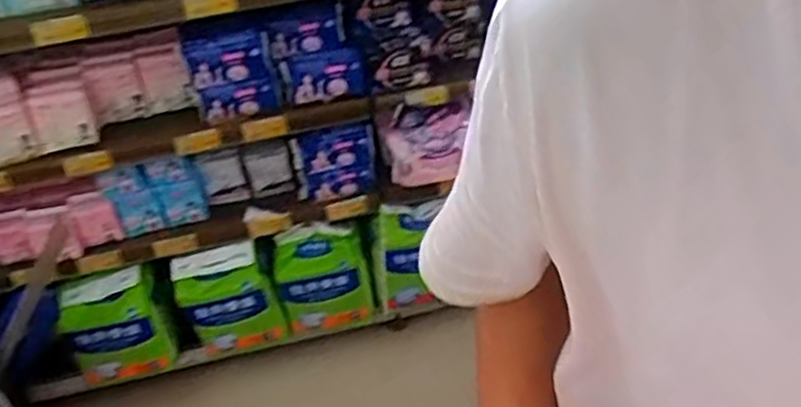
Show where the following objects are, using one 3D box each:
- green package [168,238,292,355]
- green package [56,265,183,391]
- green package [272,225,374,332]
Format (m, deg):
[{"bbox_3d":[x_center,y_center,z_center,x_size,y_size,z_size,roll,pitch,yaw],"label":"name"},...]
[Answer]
[{"bbox_3d":[-0.377,0.217,1.579,0.198,0.260,0.097,-18,43,-13],"label":"green package"},{"bbox_3d":[-0.615,0.284,1.566,0.218,0.275,0.093,-15,43,-10],"label":"green package"},{"bbox_3d":[-0.178,0.177,1.620,0.200,0.246,0.095,-15,43,-11],"label":"green package"}]

